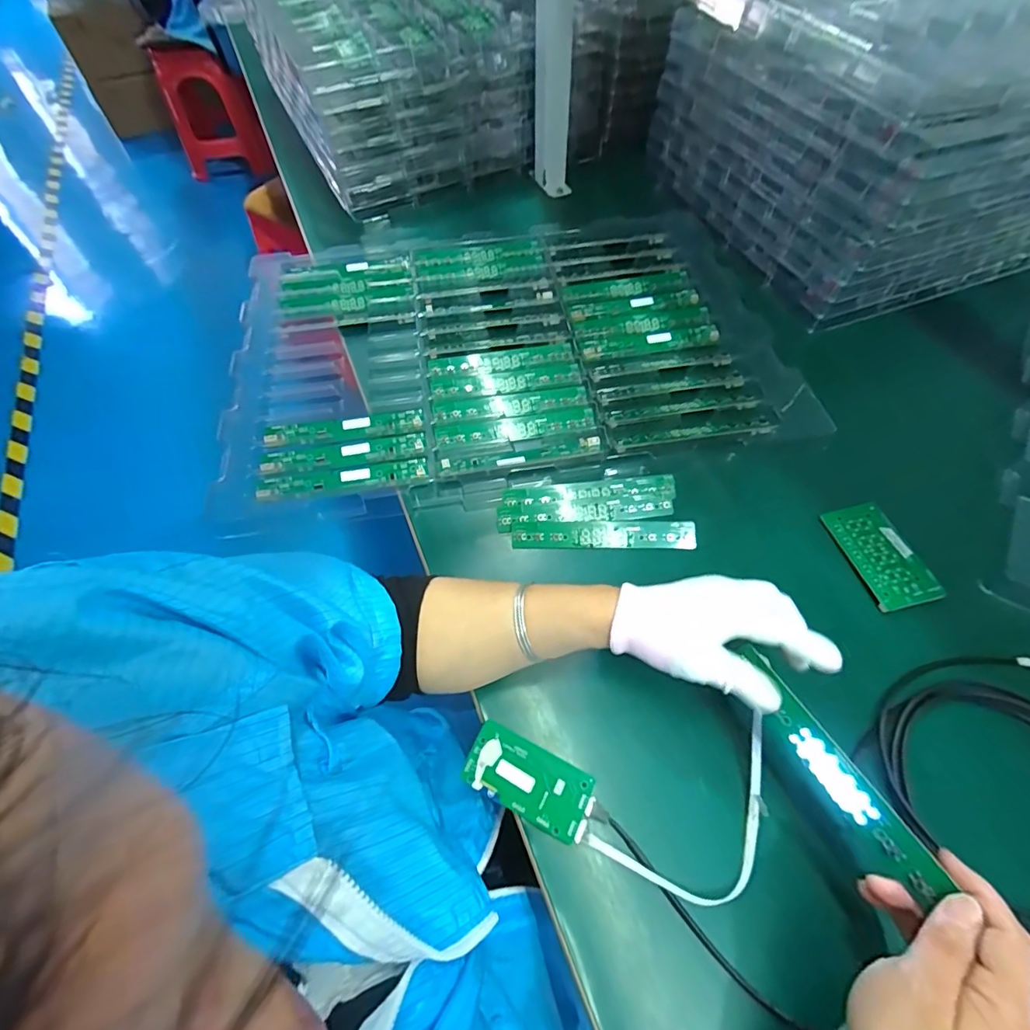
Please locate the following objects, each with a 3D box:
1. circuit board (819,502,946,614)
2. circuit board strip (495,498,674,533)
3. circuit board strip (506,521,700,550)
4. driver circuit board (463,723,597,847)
[{"bbox_3d":[0.349,0.037,0.473,0.059,0.009,0.105,-13,61,-5],"label":"circuit board"},{"bbox_3d":[0.071,-0.002,0.503,0.177,0.009,0.027,-4,60,0],"label":"circuit board strip"},{"bbox_3d":[0.088,0.019,0.492,0.179,0.010,0.030,-1,60,2],"label":"circuit board strip"},{"bbox_3d":[0.011,0.203,0.378,0.100,0.006,0.048,24,64,15],"label":"driver circuit board"}]

